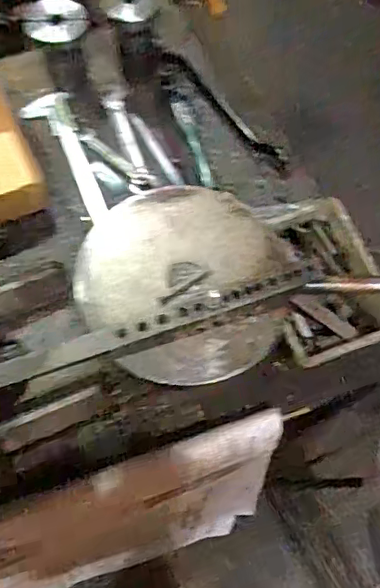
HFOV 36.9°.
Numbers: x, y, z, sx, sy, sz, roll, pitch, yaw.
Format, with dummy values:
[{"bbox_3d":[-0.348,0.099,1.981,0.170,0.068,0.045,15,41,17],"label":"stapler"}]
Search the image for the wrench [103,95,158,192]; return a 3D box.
[{"bbox_3d":[-0.079,-0.199,0.720,0.030,0.004,0.159,-16,69,-8],"label":"wrench"}]

